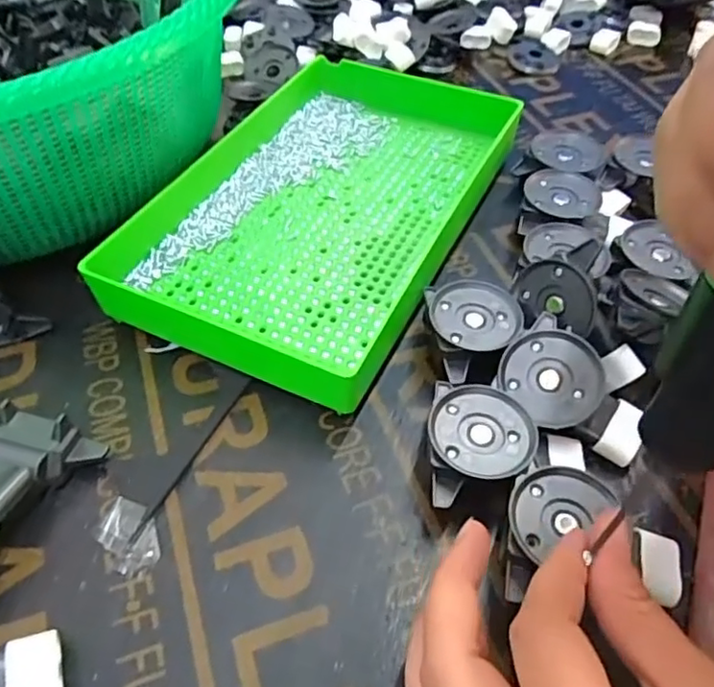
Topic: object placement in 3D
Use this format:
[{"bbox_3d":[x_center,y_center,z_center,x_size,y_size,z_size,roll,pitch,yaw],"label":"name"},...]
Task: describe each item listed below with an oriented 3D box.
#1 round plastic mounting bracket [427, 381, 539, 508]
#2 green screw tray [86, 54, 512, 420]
[{"bbox_3d":[0.048,0.045,0.256,0.042,0.031,0.054,13,52,10],"label":"round plastic mounting bracket"},{"bbox_3d":[-0.017,-0.088,0.357,0.161,0.032,0.257,22,54,17],"label":"green screw tray"}]

